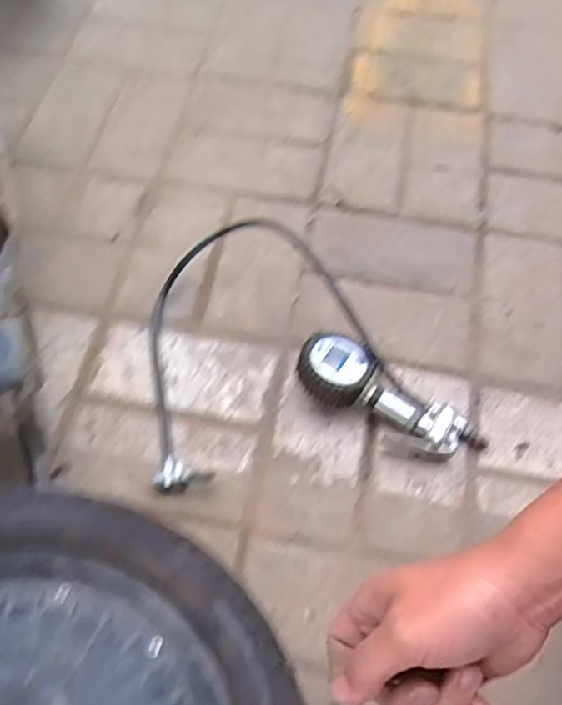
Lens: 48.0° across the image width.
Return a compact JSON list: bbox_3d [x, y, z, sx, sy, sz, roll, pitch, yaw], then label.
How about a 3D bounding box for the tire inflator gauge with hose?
[{"bbox_3d":[0.019,-0.020,0.649,0.310,0.065,0.281,-7,63,-4],"label":"tire inflator gauge with hose"}]

